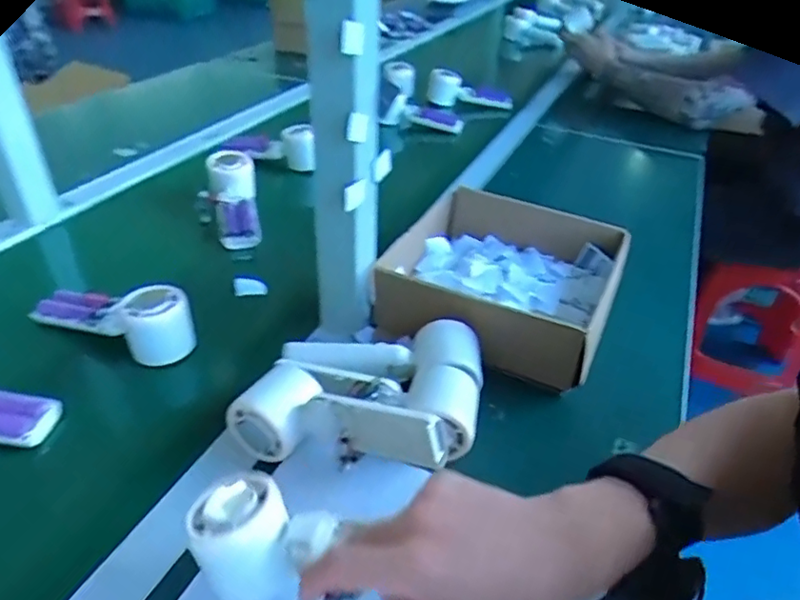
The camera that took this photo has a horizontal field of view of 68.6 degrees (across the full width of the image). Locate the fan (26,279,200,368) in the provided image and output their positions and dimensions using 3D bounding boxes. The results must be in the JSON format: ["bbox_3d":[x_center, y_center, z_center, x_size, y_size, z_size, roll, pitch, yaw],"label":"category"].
[{"bbox_3d":[-0.272,0.009,0.555,0.157,0.059,0.054,18,39,18],"label":"fan"}]

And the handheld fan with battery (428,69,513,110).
[{"bbox_3d":[0.154,-0.439,1.268,0.191,0.074,0.060,11,37,-10],"label":"handheld fan with battery"}]

